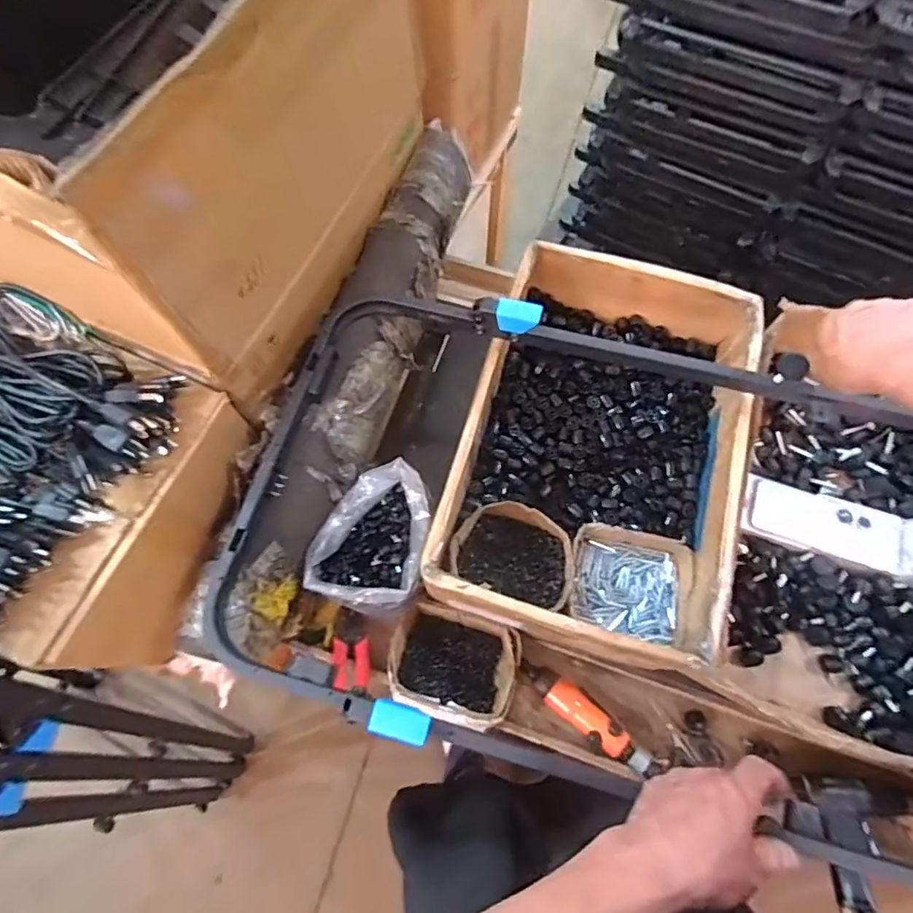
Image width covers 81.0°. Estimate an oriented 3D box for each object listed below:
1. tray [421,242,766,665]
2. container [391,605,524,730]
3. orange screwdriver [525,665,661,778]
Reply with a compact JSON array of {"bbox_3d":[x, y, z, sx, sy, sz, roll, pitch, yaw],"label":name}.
[{"bbox_3d":[0.199,-0.019,0.749,0.350,0.149,0.525,16,70,7],"label":"tray"},{"bbox_3d":[-0.006,0.281,0.719,0.167,0.085,0.129,17,70,8],"label":"container"},{"bbox_3d":[0.180,0.356,0.723,0.194,0.035,0.044,40,75,15],"label":"orange screwdriver"}]

